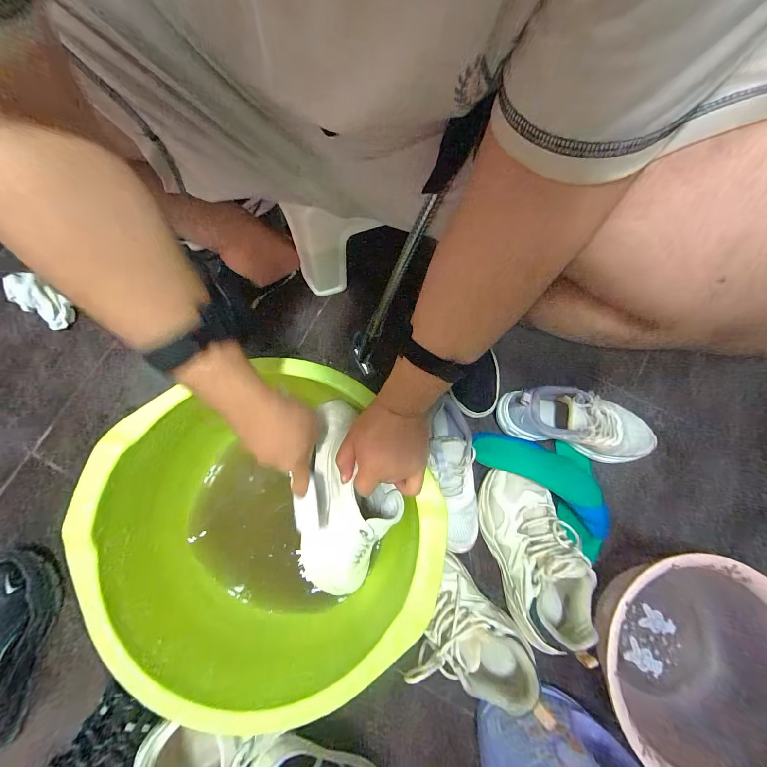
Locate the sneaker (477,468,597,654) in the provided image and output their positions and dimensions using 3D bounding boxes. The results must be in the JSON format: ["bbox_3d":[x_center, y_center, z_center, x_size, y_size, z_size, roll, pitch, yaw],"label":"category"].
[{"bbox_3d":[0.229,0.257,0.495,0.103,0.135,0.240,-16,78,-4],"label":"sneaker"}]

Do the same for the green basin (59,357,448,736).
[{"bbox_3d":[-0.141,0.188,0.473,0.381,0.242,0.338,-28,79,-7],"label":"green basin"}]

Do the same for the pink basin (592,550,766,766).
[{"bbox_3d":[0.442,0.403,0.485,0.294,0.120,0.275,0,77,-1],"label":"pink basin"}]

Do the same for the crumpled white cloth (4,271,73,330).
[{"bbox_3d":[-0.613,-0.148,0.585,0.088,0.067,0.060,33,79,6],"label":"crumpled white cloth"}]

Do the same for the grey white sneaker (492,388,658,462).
[{"bbox_3d":[0.323,0.063,0.546,0.243,0.108,0.091,16,78,3],"label":"grey white sneaker"}]

